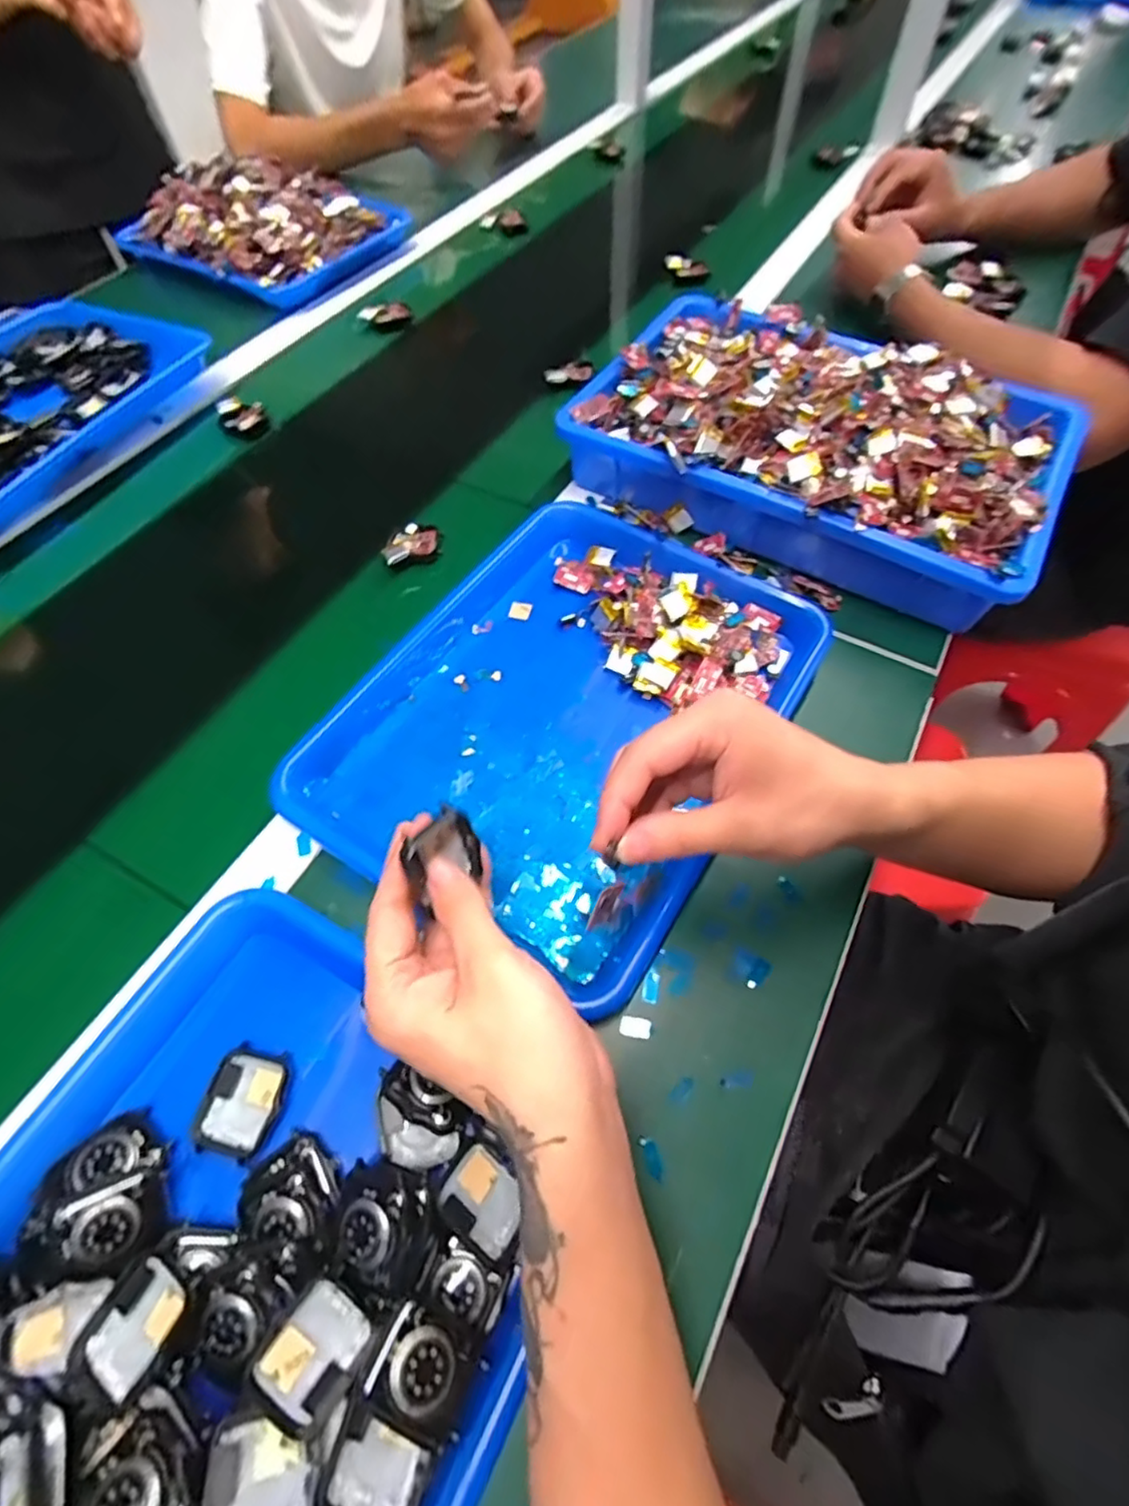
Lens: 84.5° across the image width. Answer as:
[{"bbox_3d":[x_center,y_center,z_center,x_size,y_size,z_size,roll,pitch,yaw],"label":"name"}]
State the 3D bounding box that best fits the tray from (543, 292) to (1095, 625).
[{"bbox_3d":[0.208,-0.266,0.525,0.377,0.082,0.237,30,64,16],"label":"tray"}]

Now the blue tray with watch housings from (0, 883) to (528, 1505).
[{"bbox_3d":[-0.157,0.245,0.251,0.251,0.047,0.333,24,63,13],"label":"blue tray with watch housings"}]

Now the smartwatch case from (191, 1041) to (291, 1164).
[{"bbox_3d":[-0.158,0.173,0.309,0.037,0.009,0.045,12,61,7],"label":"smartwatch case"}]

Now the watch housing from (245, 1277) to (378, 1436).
[{"bbox_3d":[-0.101,0.240,0.250,0.036,0.007,0.041,35,55,2],"label":"watch housing"}]

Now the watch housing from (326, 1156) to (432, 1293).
[{"bbox_3d":[-0.080,0.201,0.267,0.043,0.014,0.040,16,61,9],"label":"watch housing"}]

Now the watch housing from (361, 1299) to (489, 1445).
[{"bbox_3d":[-0.054,0.243,0.245,0.040,0.015,0.033,25,63,13],"label":"watch housing"}]

